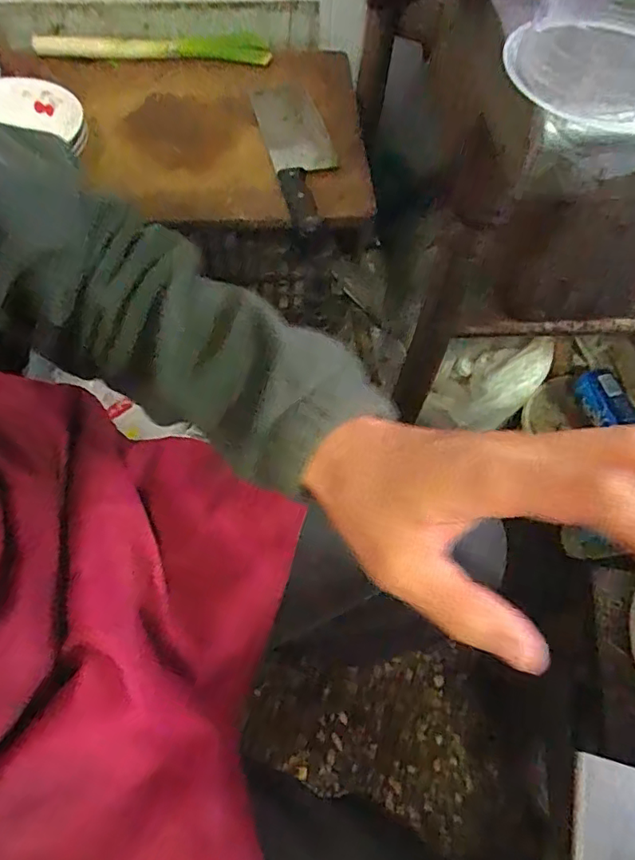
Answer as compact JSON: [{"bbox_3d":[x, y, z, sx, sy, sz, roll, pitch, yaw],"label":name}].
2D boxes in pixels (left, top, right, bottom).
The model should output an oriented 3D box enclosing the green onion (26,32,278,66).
[{"bbox_3d":[-0.221,-0.512,0.751,0.307,0.021,0.039,1,61,-3],"label":"green onion"}]

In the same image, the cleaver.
[{"bbox_3d":[-0.019,-0.338,0.676,0.082,0.025,0.267,-12,63,-9],"label":"cleaver"}]

